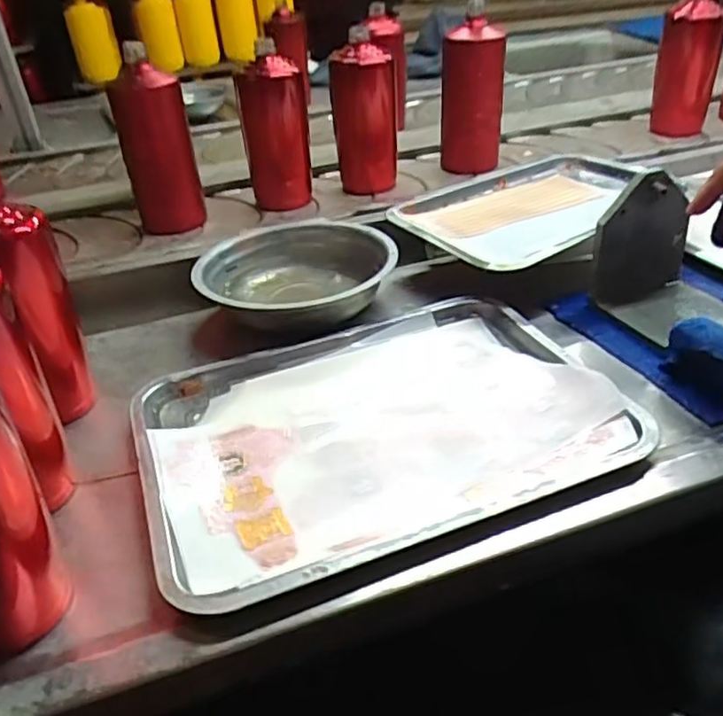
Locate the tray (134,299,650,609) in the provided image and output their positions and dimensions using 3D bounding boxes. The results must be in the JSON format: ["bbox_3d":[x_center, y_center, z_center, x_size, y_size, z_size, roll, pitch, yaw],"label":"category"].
[{"bbox_3d":[0.011,0.044,0.501,0.338,0.019,0.245,-15,34,-17],"label":"tray"}]

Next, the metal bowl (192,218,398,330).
[{"bbox_3d":[-0.064,-0.082,0.688,0.192,0.072,0.218,-3,37,-3],"label":"metal bowl"}]

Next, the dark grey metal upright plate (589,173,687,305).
[{"bbox_3d":[0.259,-0.104,0.614,0.090,0.124,0.013,-10,38,-12],"label":"dark grey metal upright plate"}]

